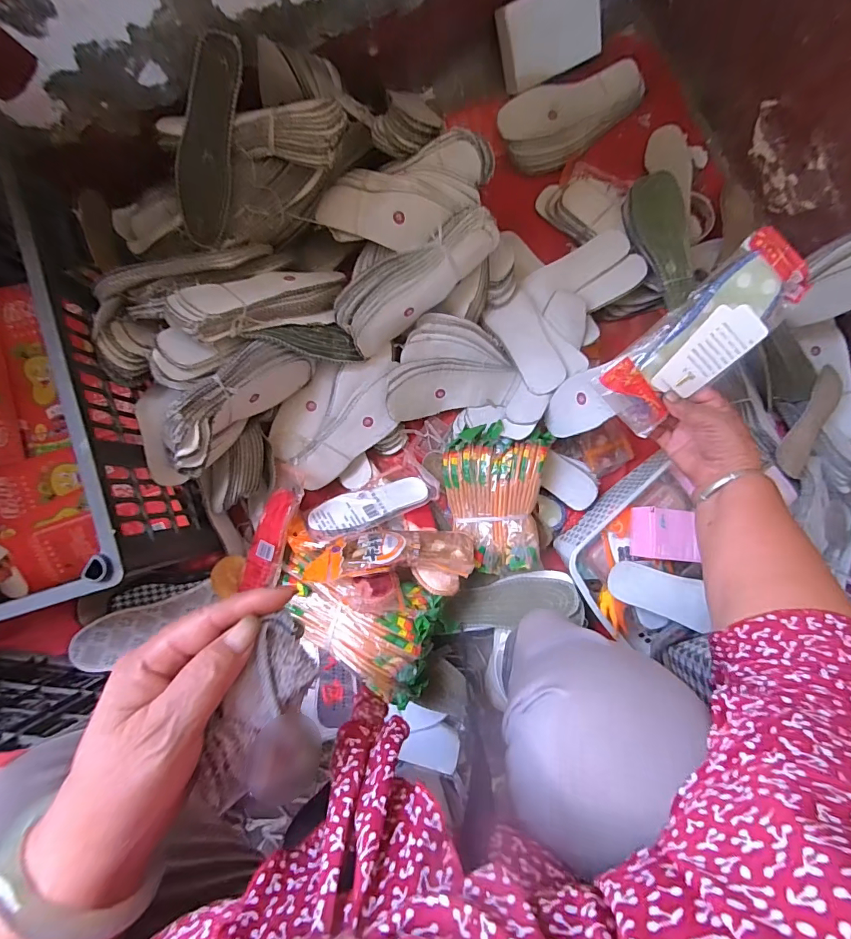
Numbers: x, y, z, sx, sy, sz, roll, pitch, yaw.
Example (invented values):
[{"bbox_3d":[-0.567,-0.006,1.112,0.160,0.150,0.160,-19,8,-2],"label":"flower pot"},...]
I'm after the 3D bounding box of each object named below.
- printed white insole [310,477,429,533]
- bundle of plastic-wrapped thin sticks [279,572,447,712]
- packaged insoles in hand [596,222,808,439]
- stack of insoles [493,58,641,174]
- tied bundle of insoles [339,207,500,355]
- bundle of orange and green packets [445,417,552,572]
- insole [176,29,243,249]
[{"bbox_3d":[-0.081,0.054,0.648,0.174,0.012,0.063,-16,49,-13],"label":"printed white insole"},{"bbox_3d":[-0.089,0.198,0.565,0.215,0.042,0.144,20,88,3],"label":"bundle of plastic-wrapped thin sticks"},{"bbox_3d":[0.280,-0.133,0.441,0.083,0.043,0.211,46,107,3],"label":"packaged insoles in hand"},{"bbox_3d":[0.229,-0.553,0.682,0.236,0.046,0.107,-30,87,0],"label":"stack of insoles"},{"bbox_3d":[-0.013,-0.255,0.588,0.227,0.084,0.075,-37,87,0],"label":"tied bundle of insoles"},{"bbox_3d":[0.094,0.039,0.612,0.144,0.045,0.208,7,88,2],"label":"bundle of orange and green packets"},{"bbox_3d":[-0.272,-0.402,0.548,0.061,0.014,0.223,11,118,-16],"label":"insole"}]

